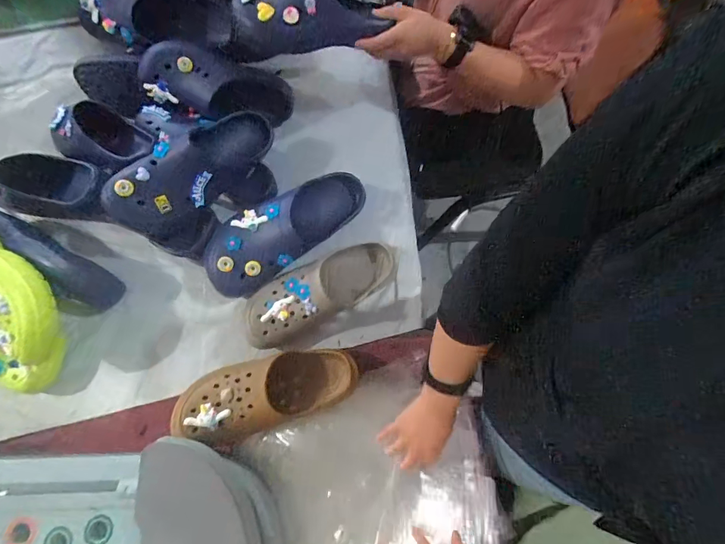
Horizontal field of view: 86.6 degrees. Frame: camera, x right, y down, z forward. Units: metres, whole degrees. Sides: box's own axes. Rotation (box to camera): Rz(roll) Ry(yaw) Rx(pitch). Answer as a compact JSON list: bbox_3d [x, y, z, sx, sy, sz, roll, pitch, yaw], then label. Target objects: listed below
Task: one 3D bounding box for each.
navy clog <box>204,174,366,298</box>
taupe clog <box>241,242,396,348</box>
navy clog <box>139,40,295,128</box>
[{"bbox_3d":[-0.131,-0.074,0.679,0.302,0.097,0.112,-35,77,-10],"label":"navy clog"},{"bbox_3d":[-0.073,0.033,0.672,0.281,0.083,0.113,-32,76,-9],"label":"taupe clog"},{"bbox_3d":[-0.265,-0.352,0.723,0.264,0.088,0.094,6,72,-21],"label":"navy clog"}]

